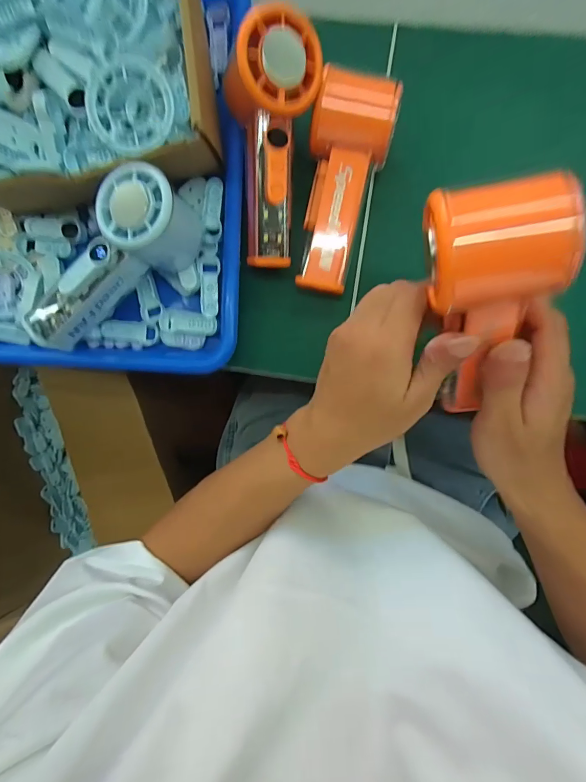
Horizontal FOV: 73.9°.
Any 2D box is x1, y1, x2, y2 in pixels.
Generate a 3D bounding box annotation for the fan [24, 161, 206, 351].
[{"bbox_3d":[-0.139,-0.094,0.296,0.149,0.067,0.055,-42,87,4],"label":"fan"}]

